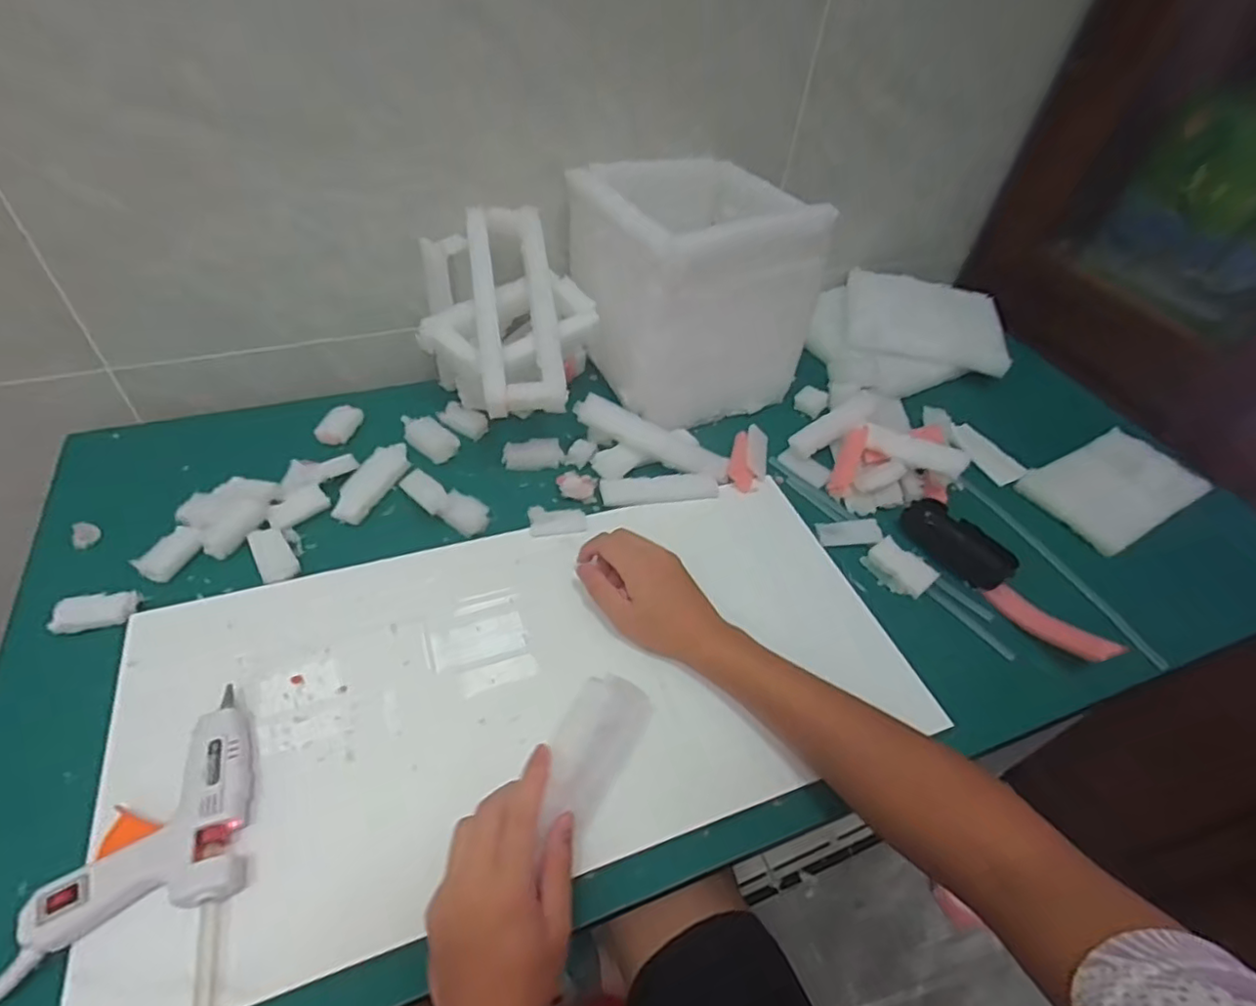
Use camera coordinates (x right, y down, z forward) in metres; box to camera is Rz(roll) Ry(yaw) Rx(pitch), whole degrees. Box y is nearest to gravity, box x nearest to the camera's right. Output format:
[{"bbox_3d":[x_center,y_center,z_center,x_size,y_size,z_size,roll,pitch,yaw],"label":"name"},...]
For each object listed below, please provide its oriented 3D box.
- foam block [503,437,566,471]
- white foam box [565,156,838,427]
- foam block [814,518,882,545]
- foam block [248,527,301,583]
[{"bbox_3d":[-0.102,-0.053,0.683,0.063,0.024,0.025,1,47,-6],"label":"foam block"},{"bbox_3d":[0.070,-0.248,0.735,0.231,0.223,0.204,-16,51,-20],"label":"white foam box"},{"bbox_3d":[0.226,0.030,0.645,0.060,0.009,0.027,-4,46,8],"label":"foam block"},{"bbox_3d":[-0.317,0.047,0.563,0.030,0.010,0.060,-25,54,-27],"label":"foam block"}]

